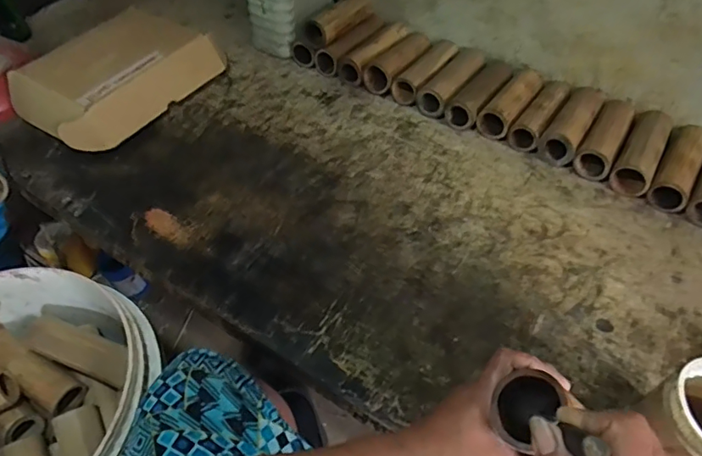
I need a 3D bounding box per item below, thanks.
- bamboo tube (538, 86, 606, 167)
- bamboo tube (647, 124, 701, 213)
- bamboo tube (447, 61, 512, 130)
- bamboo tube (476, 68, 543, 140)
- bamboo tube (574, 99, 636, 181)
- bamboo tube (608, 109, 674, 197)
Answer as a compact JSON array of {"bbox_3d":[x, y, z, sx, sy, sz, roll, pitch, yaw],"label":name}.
[{"bbox_3d":[0.372,-0.175,0.849,0.055,0.052,0.182,27,53,22],"label":"bamboo tube"},{"bbox_3d":[0.513,-0.096,0.791,0.055,0.048,0.181,26,53,22],"label":"bamboo tube"},{"bbox_3d":[0.239,-0.244,0.907,0.056,0.048,0.197,27,53,22],"label":"bamboo tube"},{"bbox_3d":[0.284,-0.218,0.884,0.054,0.055,0.172,28,54,23],"label":"bamboo tube"},{"bbox_3d":[0.419,-0.150,0.830,0.051,0.051,0.180,26,53,22],"label":"bamboo tube"},{"bbox_3d":[0.465,-0.124,0.809,0.056,0.057,0.179,26,53,22],"label":"bamboo tube"}]

